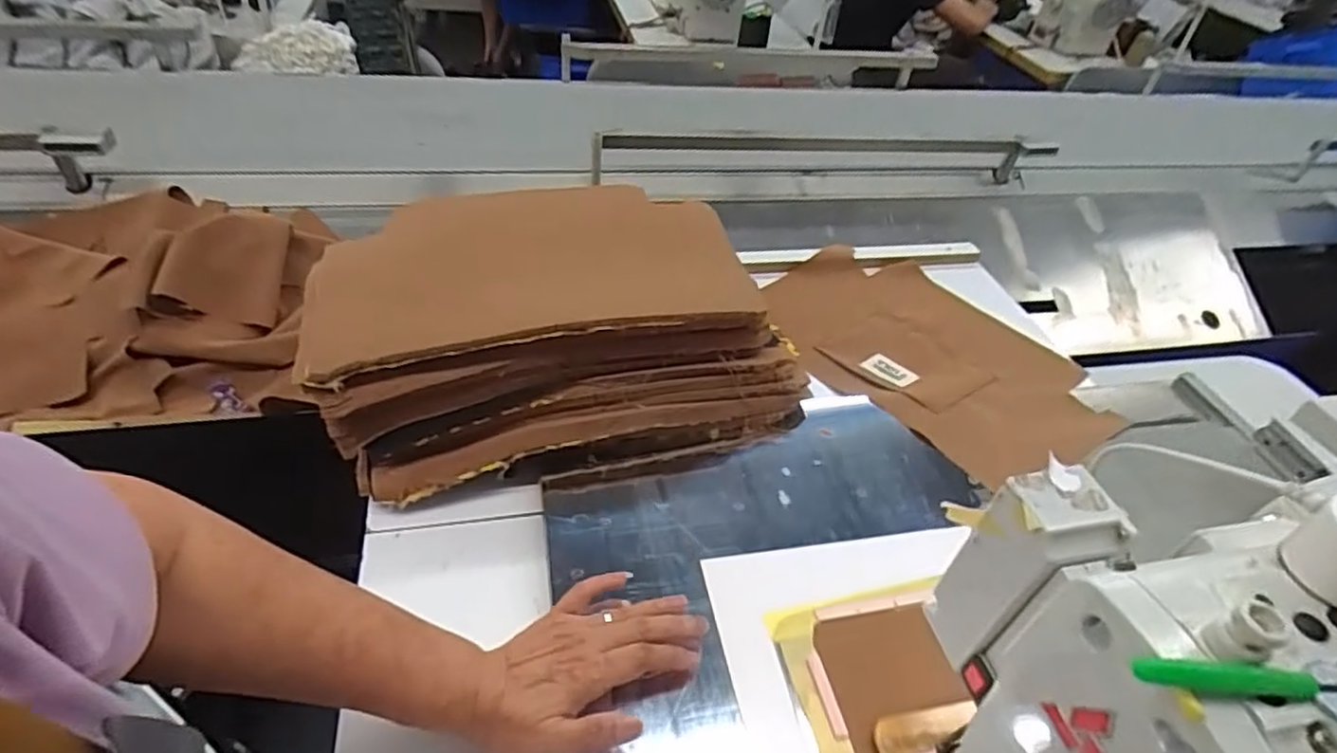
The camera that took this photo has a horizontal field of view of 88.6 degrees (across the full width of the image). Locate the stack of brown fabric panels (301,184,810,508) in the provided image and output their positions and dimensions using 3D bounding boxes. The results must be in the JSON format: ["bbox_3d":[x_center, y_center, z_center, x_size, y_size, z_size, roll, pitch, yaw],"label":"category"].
[{"bbox_3d":[-0.119,-0.061,0.718,0.434,0.130,0.317,-8,44,-17],"label":"stack of brown fabric panels"}]

